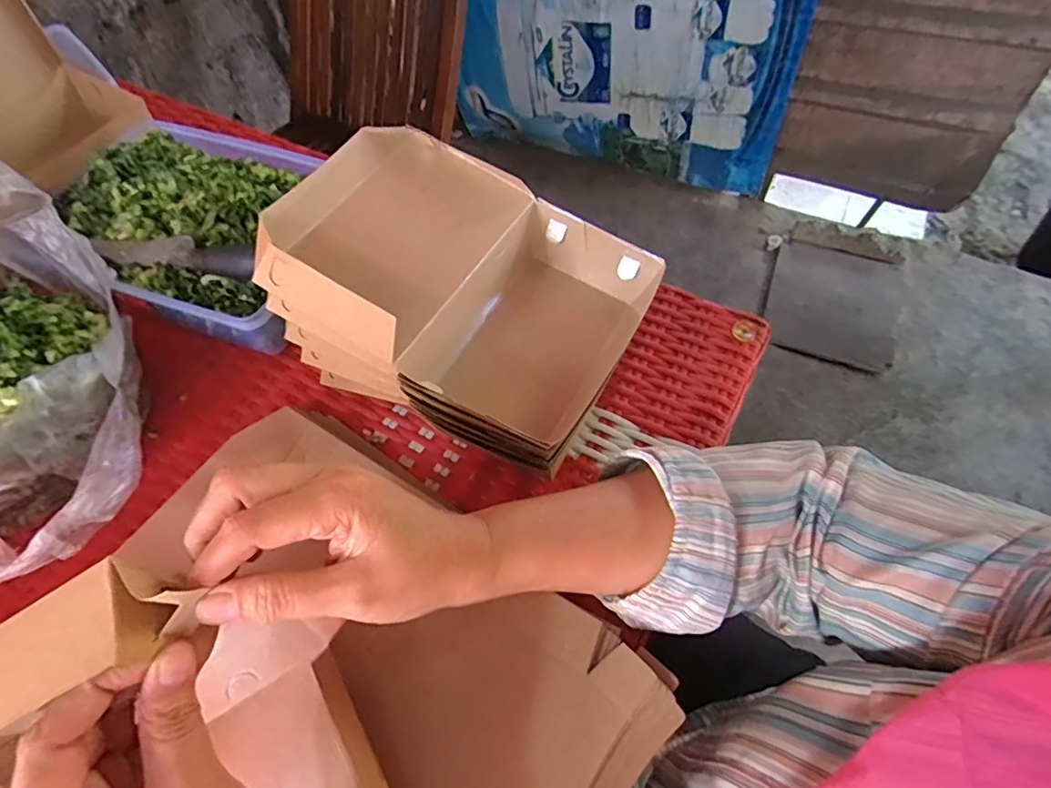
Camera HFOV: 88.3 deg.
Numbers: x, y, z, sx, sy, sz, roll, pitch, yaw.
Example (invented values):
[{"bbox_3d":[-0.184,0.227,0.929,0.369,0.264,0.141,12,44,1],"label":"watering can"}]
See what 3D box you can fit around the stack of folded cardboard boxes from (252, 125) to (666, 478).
[{"bbox_3d":[-0.044,-0.070,0.384,0.225,0.109,0.191,21,61,13],"label":"stack of folded cardboard boxes"}]

